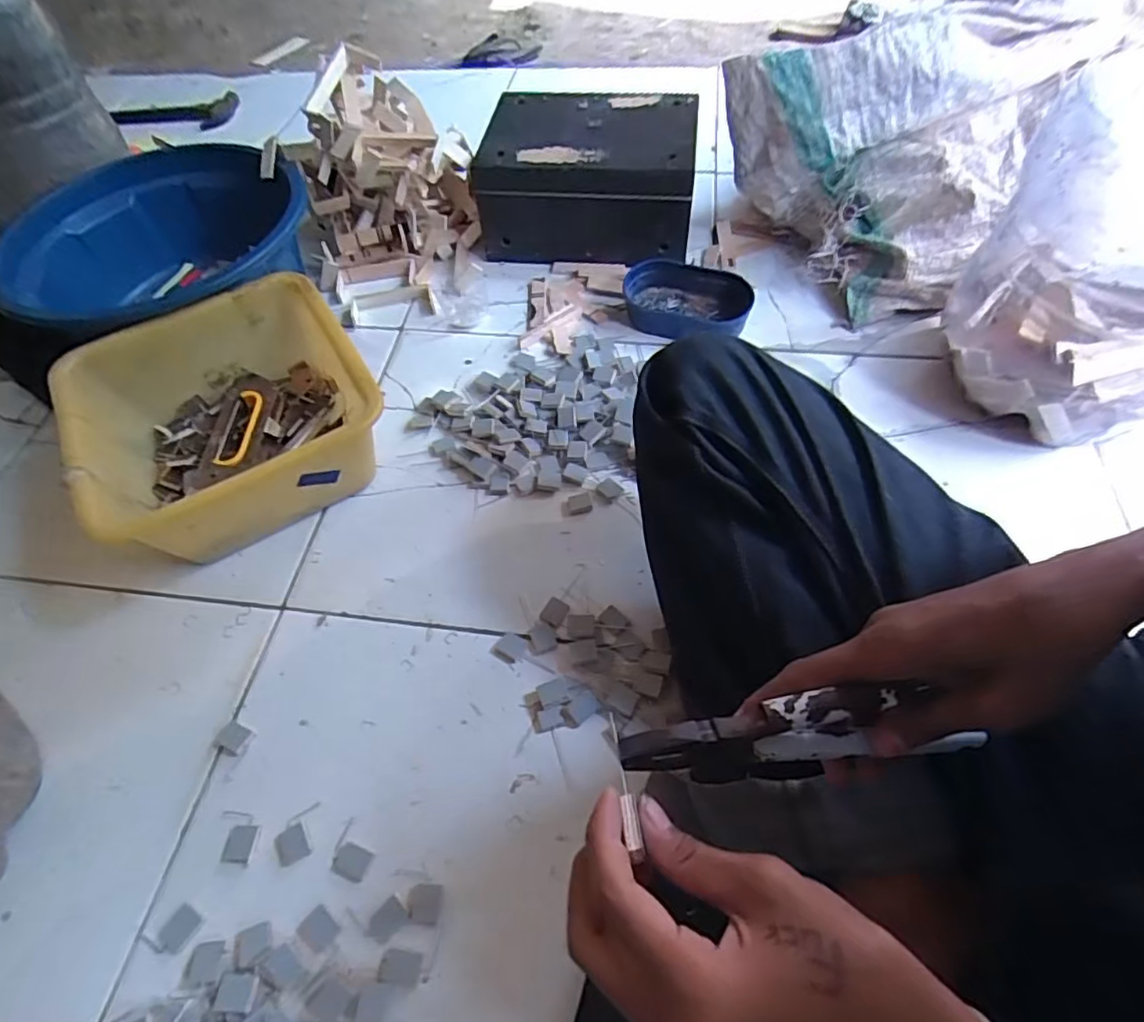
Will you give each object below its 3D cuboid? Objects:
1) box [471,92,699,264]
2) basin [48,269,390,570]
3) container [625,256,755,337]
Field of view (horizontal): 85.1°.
[{"bbox_3d":[0.027,-0.454,0.860,0.278,0.139,0.186,7,57,8],"label":"box"},{"bbox_3d":[-0.347,-0.090,0.649,0.258,0.129,0.249,-29,59,-15],"label":"basin"},{"bbox_3d":[0.140,-0.259,0.775,0.157,0.049,0.090,20,60,16],"label":"container"}]

